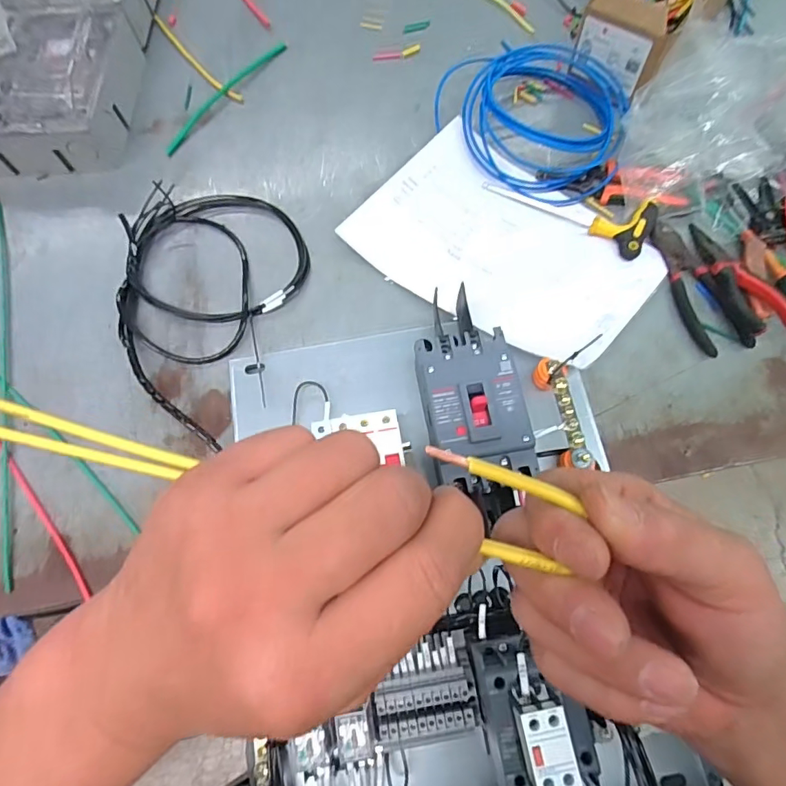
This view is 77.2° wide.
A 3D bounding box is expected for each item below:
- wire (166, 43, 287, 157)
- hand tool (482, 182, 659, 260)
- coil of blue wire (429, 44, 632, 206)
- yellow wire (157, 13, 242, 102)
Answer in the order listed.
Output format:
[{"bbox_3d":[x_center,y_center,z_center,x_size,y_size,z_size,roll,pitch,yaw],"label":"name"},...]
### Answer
[{"bbox_3d":[-0.213,-0.377,0.622,0.025,0.005,0.215,34,75,13],"label":"wire"},{"bbox_3d":[0.195,-0.211,0.537,0.180,0.019,0.068,31,74,12],"label":"hand tool"},{"bbox_3d":[0.168,-0.320,0.562,0.187,0.048,0.218,-40,73,-11],"label":"coil of blue wire"},{"bbox_3d":[-0.261,-0.437,0.644,0.020,0.004,0.206,-39,73,-11],"label":"yellow wire"}]

